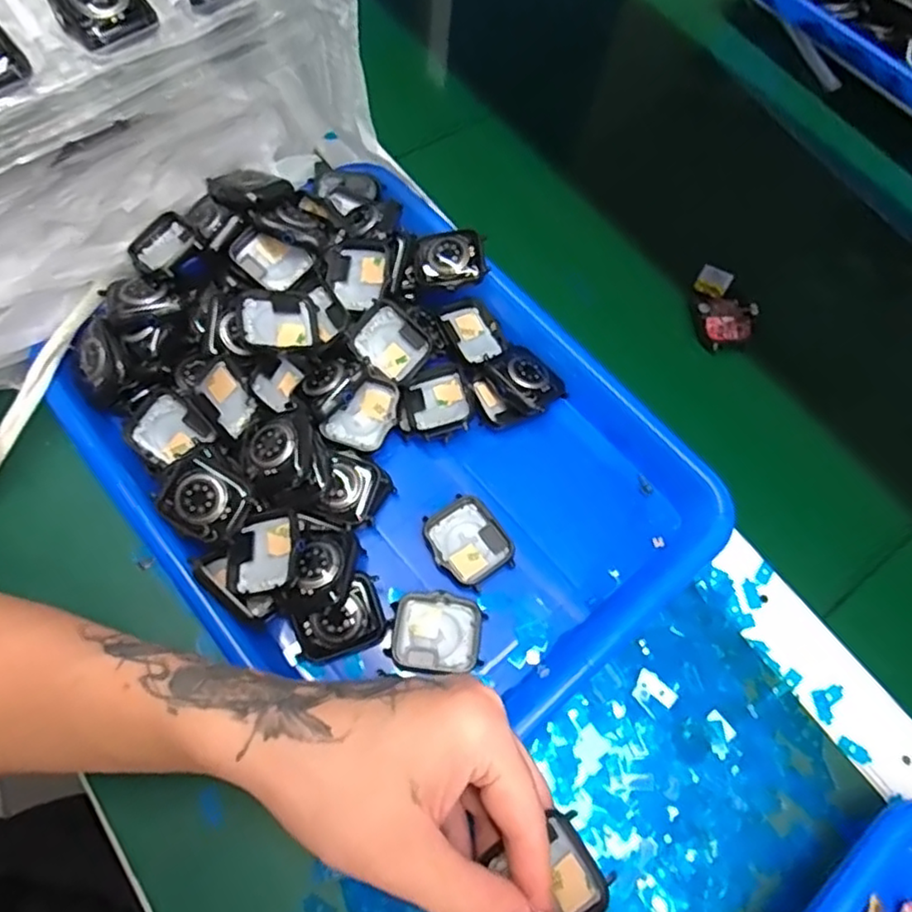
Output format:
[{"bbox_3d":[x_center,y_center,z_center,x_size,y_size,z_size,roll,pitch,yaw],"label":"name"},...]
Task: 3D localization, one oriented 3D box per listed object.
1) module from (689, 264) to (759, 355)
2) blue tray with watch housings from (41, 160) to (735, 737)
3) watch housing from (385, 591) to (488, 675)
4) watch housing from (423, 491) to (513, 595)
[{"bbox_3d":[0.176,-0.098,0.427,0.037,0.016,0.059,-9,67,-7],"label":"module"},{"bbox_3d":[-0.044,-0.017,0.353,0.247,0.059,0.331,-39,73,-18],"label":"blue tray with watch housings"},{"bbox_3d":[-0.009,0.090,0.327,0.046,0.008,0.036,6,66,-1],"label":"watch housing"},{"bbox_3d":[0.006,0.047,0.347,0.038,0.011,0.045,-32,72,-16],"label":"watch housing"}]

